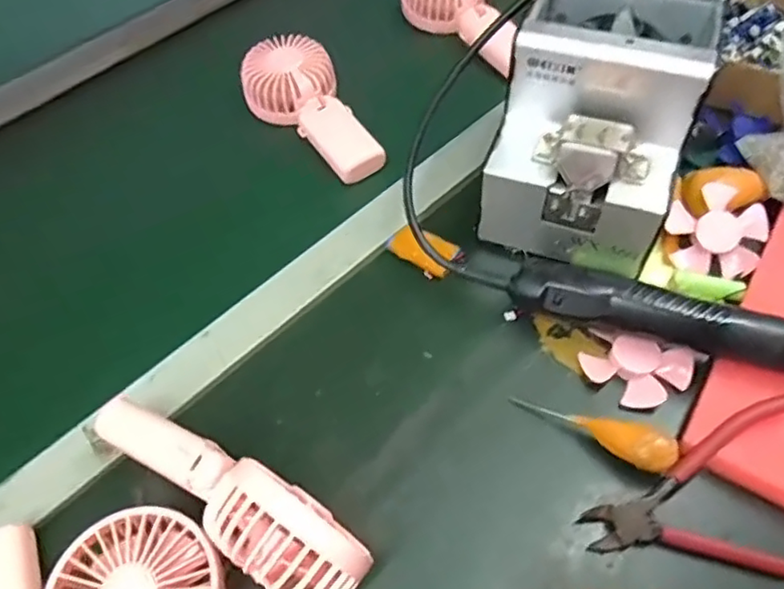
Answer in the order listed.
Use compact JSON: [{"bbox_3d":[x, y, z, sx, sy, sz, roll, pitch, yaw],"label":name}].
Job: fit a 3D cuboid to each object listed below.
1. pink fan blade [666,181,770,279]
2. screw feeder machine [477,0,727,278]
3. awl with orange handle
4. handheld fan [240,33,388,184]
[{"bbox_3d":[0.247,-0.047,0.470,0.072,0.011,0.070,-1,84,8],"label":"pink fan blade"},{"bbox_3d":[0.153,-0.132,0.466,0.124,0.155,0.173,16,59,15],"label":"screw feeder machine"},{"bbox_3d":[0.128,0.085,0.396,0.101,0.017,0.021,17,58,38],"label":"awl with orange handle"},{"bbox_3d":[-0.075,-0.171,0.569,0.083,0.043,0.169,-26,58,-12],"label":"handheld fan"}]

